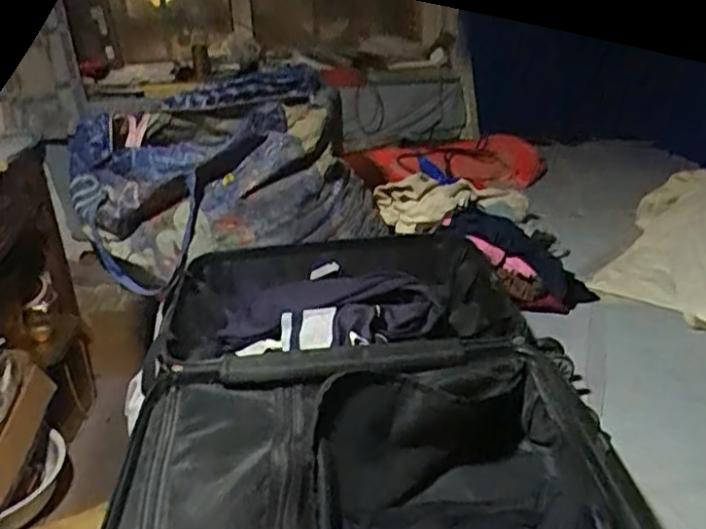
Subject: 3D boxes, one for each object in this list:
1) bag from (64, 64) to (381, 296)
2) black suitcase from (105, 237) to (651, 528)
[{"bbox_3d":[-0.243,-0.168,1.287,0.538,0.275,0.342,-11,25,-19],"label":"bag"},{"bbox_3d":[0.013,0.182,0.867,0.534,0.148,0.735,-4,24,-5],"label":"black suitcase"}]

